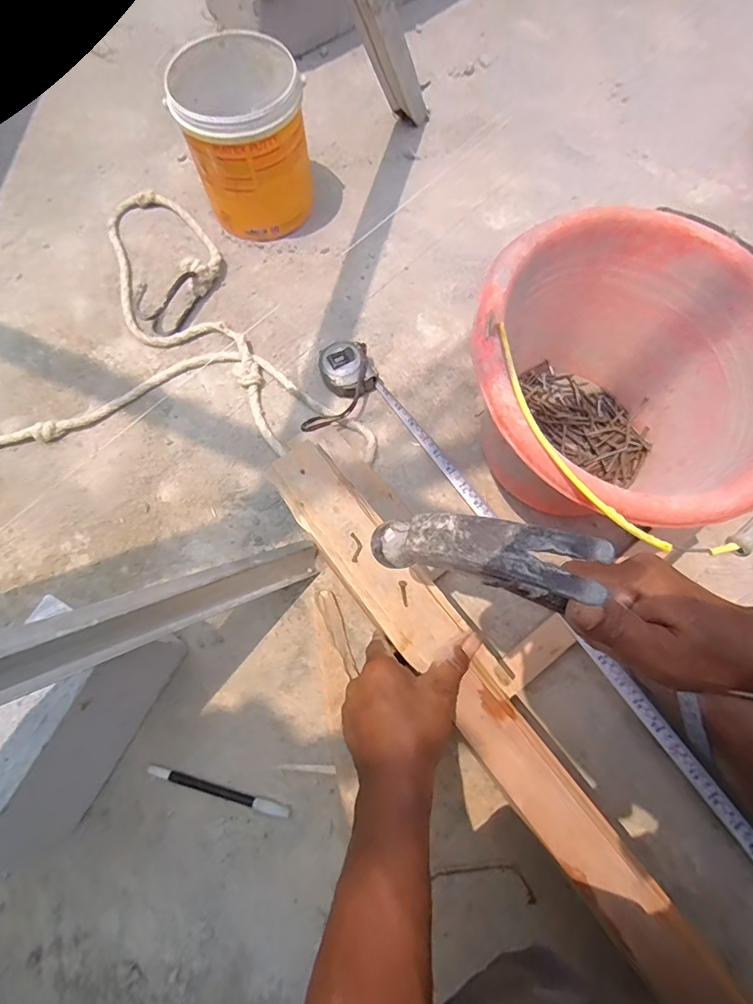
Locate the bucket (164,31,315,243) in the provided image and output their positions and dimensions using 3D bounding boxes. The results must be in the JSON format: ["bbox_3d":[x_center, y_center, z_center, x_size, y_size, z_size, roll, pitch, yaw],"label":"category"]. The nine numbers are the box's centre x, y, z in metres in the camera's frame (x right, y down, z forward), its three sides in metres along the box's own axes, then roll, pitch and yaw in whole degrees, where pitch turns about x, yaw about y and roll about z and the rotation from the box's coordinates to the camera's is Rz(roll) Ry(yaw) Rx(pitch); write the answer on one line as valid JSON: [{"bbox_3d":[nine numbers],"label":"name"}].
[{"bbox_3d":[-0.162,-0.451,0.632,0.140,0.166,0.137,0,72,1],"label":"bucket"}]

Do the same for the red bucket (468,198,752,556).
[{"bbox_3d":[0.217,-0.091,0.486,0.259,0.215,0.289,21,73,8],"label":"red bucket"}]

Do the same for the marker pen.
[{"bbox_3d":[-0.155,0.282,0.478,0.145,0.006,0.012,14,73,6],"label":"marker pen"}]

